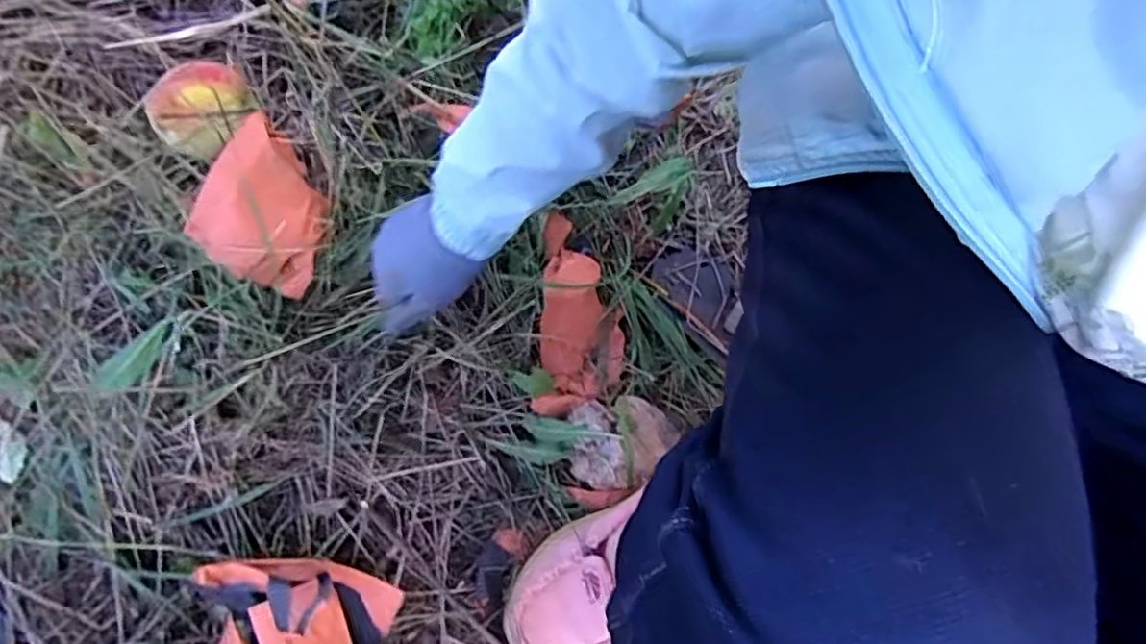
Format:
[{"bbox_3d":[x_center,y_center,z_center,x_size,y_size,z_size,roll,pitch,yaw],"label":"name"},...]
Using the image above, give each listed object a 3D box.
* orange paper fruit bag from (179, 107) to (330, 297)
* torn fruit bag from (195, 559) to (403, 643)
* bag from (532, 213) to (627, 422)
[{"bbox_3d":[-0.249,-0.090,0.537,0.086,0.068,0.108,34,79,9],"label":"orange paper fruit bag"},{"bbox_3d":[-0.221,0.269,0.511,0.142,0.070,0.157,8,76,3],"label":"torn fruit bag"},{"bbox_3d":[0.002,-0.006,0.619,0.087,0.048,0.179,-6,104,0],"label":"bag"}]

